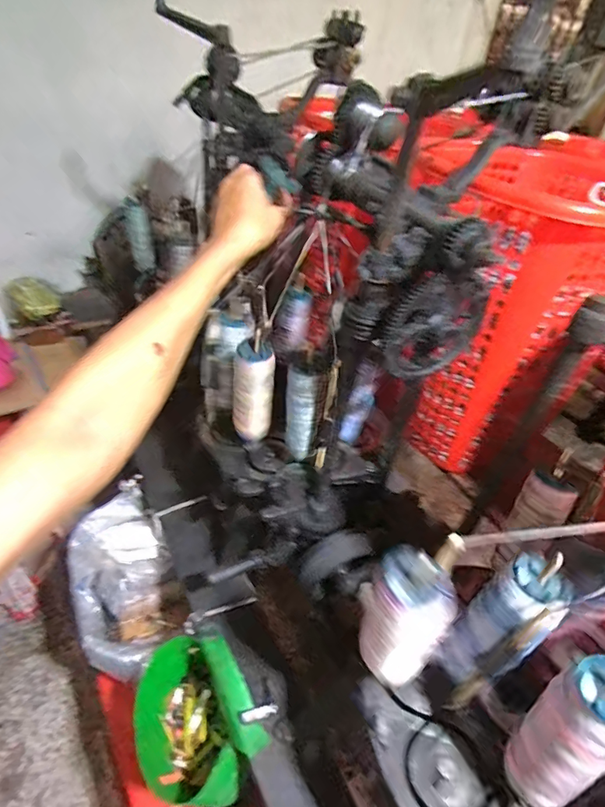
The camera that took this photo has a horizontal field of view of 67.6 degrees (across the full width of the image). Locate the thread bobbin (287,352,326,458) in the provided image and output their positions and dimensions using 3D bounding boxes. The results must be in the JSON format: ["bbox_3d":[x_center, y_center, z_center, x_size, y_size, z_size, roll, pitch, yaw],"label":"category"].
[{"bbox_3d":[-0.001,0.008,0.622,0.043,0.154,0.051,10,40,3],"label":"thread bobbin"}]

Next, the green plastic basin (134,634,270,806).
[{"bbox_3d":[-0.159,0.461,0.656,0.154,0.154,0.217,-16,45,-26],"label":"green plastic basin"}]

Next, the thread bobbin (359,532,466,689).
[{"bbox_3d":[0.091,0.188,0.402,0.070,0.172,0.070,34,46,28],"label":"thread bobbin"}]

